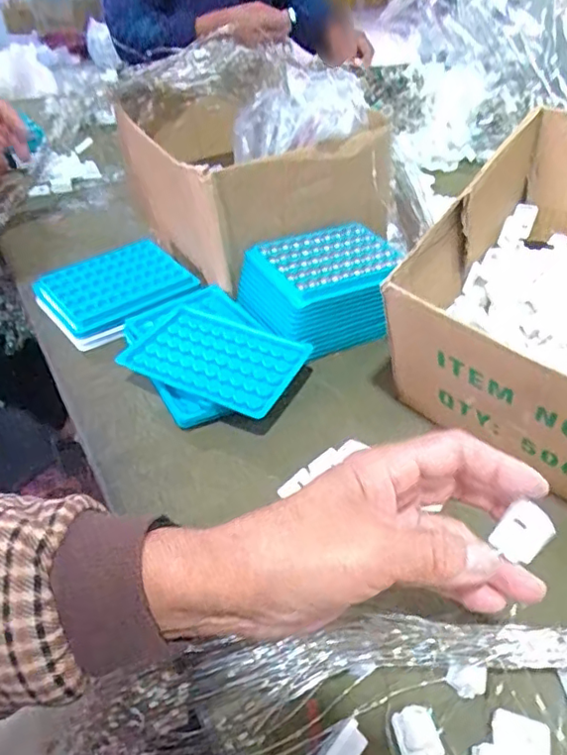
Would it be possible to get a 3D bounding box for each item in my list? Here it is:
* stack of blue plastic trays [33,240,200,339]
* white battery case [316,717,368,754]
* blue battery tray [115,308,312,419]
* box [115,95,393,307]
[{"bbox_3d":[-0.157,-0.086,0.567,0.127,0.016,0.099,-24,47,-28],"label":"stack of blue plastic trays"},{"bbox_3d":[0.029,0.180,0.288,0.016,0.008,0.026,30,47,28],"label":"white battery case"},{"bbox_3d":[-0.054,-0.017,0.487,0.132,0.008,0.092,17,44,19],"label":"blue battery tray"},{"bbox_3d":[-0.037,-0.225,0.629,0.212,0.124,0.253,-18,45,-23],"label":"box"}]

